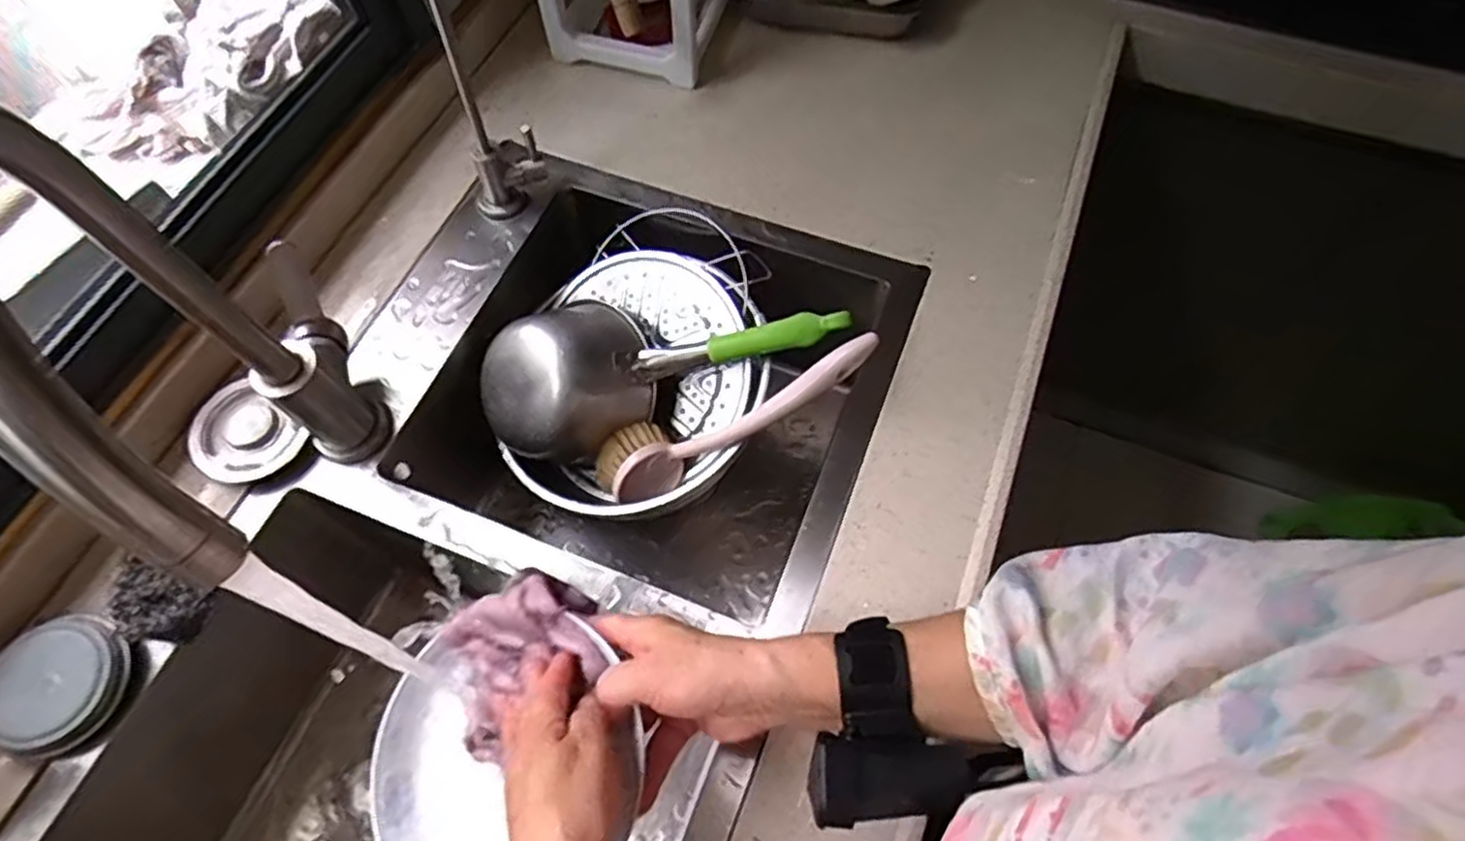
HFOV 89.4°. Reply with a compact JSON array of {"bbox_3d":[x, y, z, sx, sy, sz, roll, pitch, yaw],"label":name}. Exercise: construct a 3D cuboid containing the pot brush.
[{"bbox_3d":[-0.001,-0.006,0.575,0.241,0.044,0.057,-28,62,22],"label":"pot brush"}]

